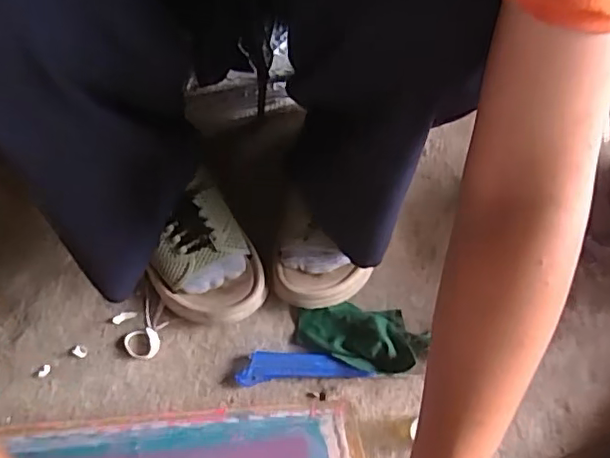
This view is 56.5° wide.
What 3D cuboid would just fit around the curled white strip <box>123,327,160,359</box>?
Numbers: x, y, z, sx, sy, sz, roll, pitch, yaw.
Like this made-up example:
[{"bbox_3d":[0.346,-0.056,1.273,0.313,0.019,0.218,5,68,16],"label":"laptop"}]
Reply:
[{"bbox_3d":[-0.162,0.112,0.560,0.036,0.008,0.029,2,70,-2],"label":"curled white strip"}]

